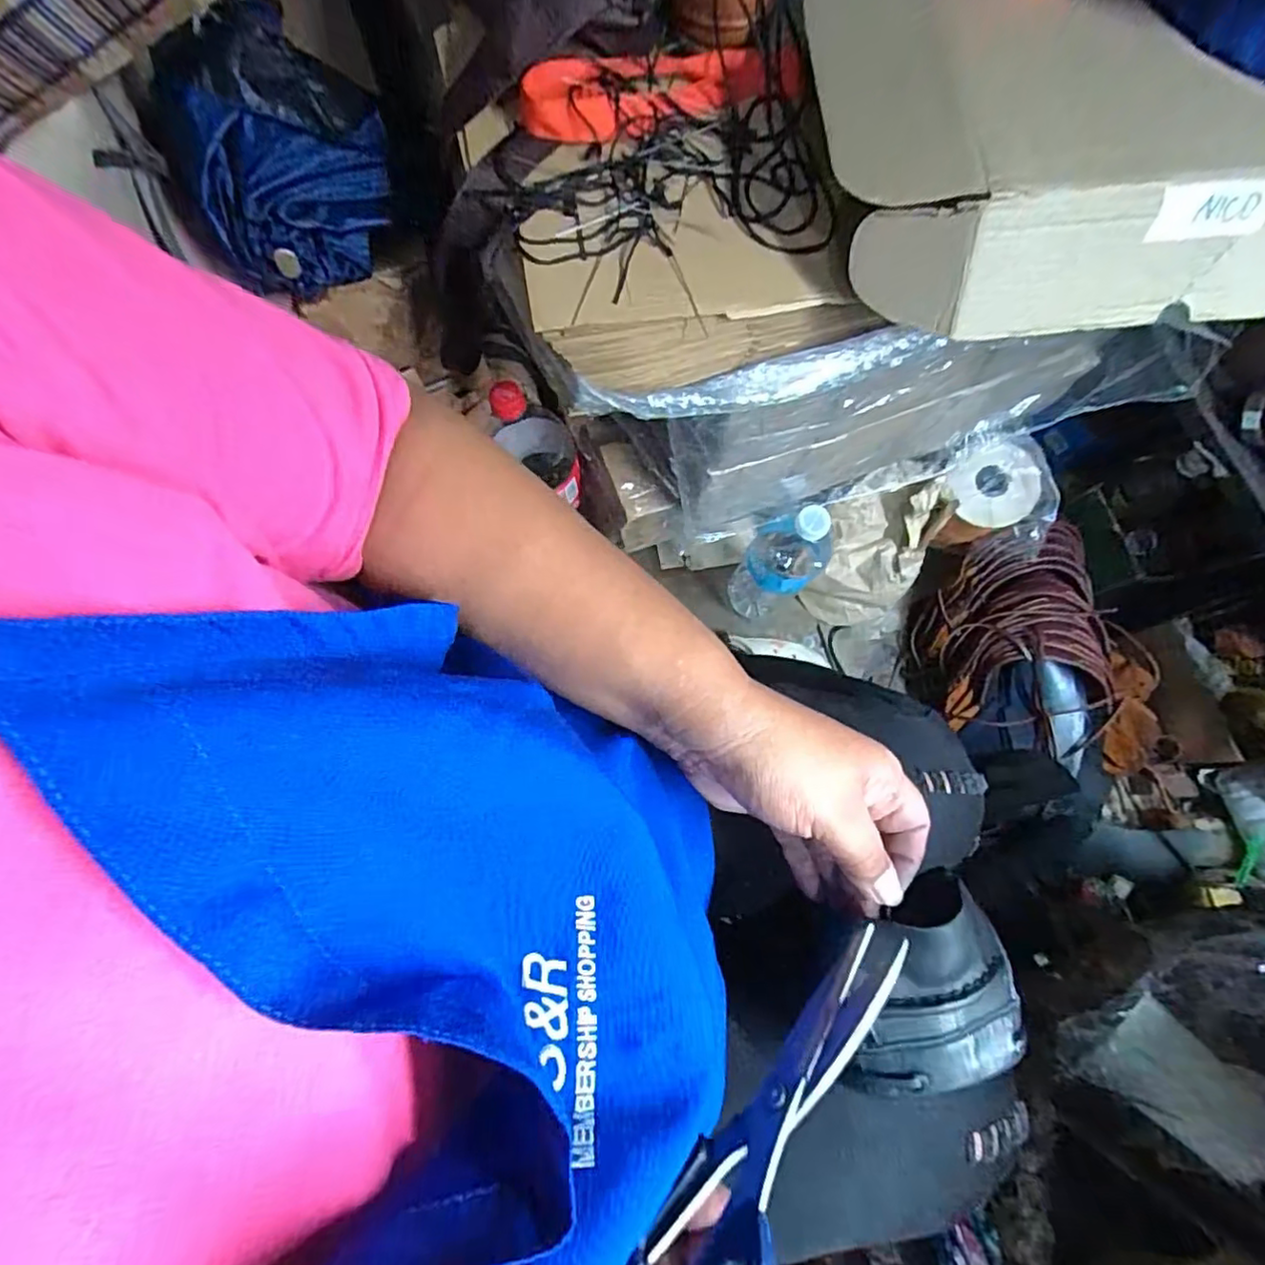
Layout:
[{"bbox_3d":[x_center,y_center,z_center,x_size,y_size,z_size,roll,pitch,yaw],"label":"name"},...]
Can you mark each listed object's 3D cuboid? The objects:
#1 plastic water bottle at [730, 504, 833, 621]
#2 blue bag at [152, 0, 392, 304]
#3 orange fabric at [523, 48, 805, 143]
[{"bbox_3d":[0.158,-0.064,0.705,0.078,0.254,0.061,36,79,7],"label":"plastic water bottle"},{"bbox_3d":[-0.241,-0.319,0.422,0.141,0.122,0.101,-22,78,-6],"label":"blue bag"},{"bbox_3d":[0.020,-0.345,0.397,0.179,0.032,0.046,-14,77,-4],"label":"orange fabric"}]

